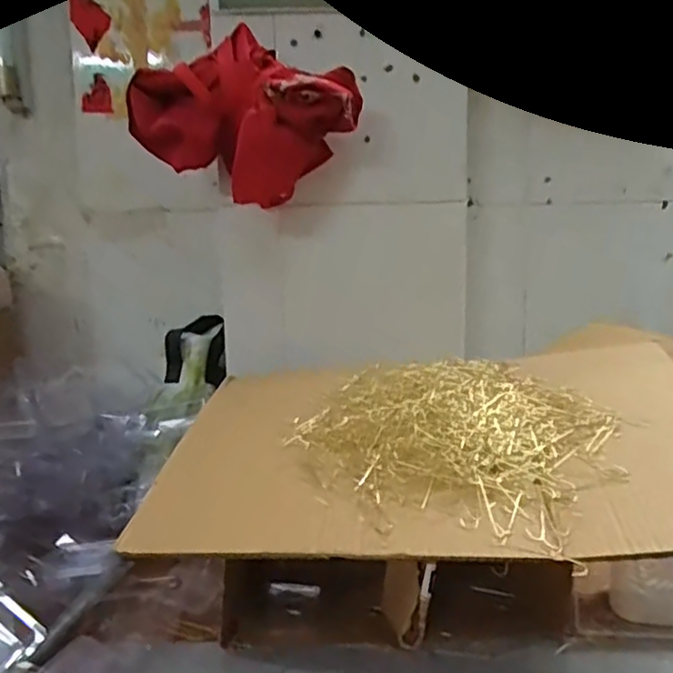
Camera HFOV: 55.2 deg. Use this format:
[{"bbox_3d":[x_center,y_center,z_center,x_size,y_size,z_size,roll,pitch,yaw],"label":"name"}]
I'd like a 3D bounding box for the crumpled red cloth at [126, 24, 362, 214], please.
[{"bbox_3d":[-0.112,-0.255,0.766,0.263,0.173,0.106,-2,9,-5],"label":"crumpled red cloth"}]

